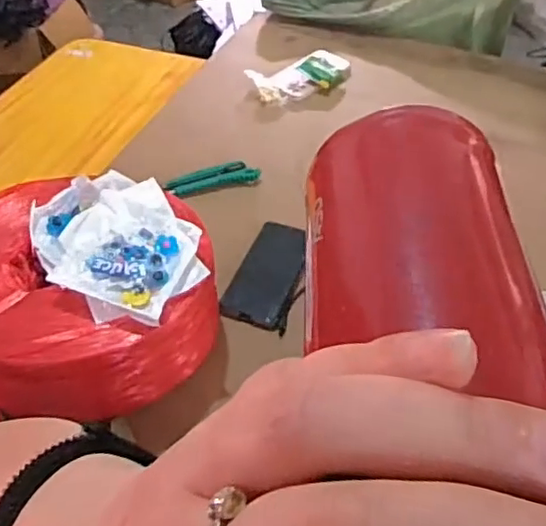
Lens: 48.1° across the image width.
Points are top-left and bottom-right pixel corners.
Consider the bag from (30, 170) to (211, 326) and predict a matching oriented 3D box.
[{"bbox_3d":[-0.159,-0.024,0.616,0.138,0.032,0.201,-32,56,-18],"label":"bag"}]

